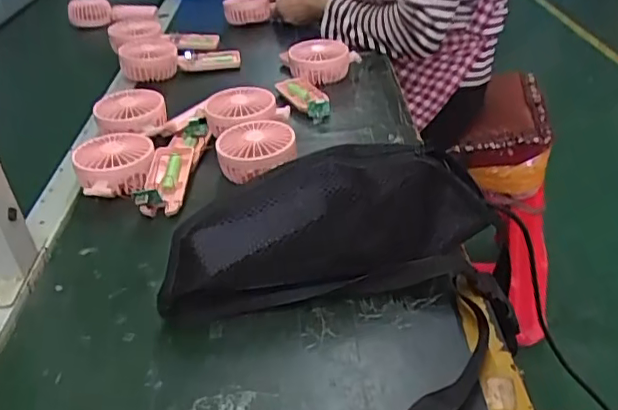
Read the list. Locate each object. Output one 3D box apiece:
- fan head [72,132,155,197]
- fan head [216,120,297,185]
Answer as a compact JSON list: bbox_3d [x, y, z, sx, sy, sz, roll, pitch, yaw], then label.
[{"bbox_3d":[-0.216,-0.047,0.646,0.087,0.040,0.080,-20,37,-21],"label":"fan head"},{"bbox_3d":[-0.058,-0.063,0.648,0.088,0.034,0.089,-6,34,-2],"label":"fan head"}]

